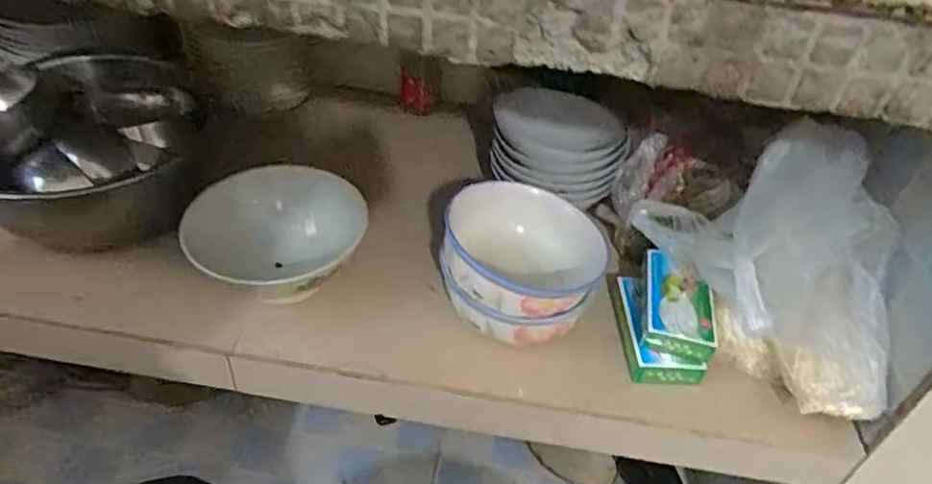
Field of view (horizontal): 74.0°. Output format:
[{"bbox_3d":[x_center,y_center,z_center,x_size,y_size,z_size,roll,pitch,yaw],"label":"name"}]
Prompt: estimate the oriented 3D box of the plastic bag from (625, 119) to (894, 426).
[{"bbox_3d":[0.285,0.016,0.569,0.160,0.195,0.237,-6,43,-14],"label":"plastic bag"}]

